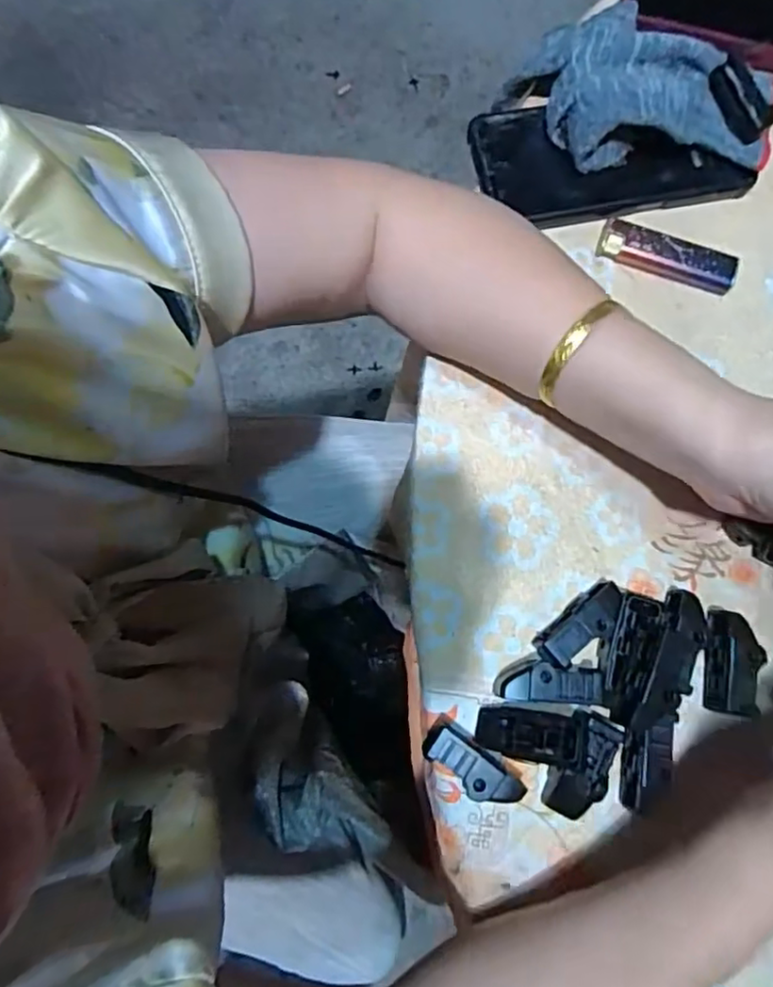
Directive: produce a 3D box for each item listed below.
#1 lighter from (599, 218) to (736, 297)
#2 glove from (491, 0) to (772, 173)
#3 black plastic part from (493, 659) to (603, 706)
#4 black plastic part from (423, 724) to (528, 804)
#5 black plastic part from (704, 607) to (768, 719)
[{"bbox_3d":[0.163,-0.138,0.355,0.078,0.012,0.023,18,79,2],"label":"lighter"},{"bbox_3d":[0.147,-0.234,0.354,0.147,0.044,0.087,-1,79,-2],"label":"glove"},{"bbox_3d":[0.080,0.093,0.301,0.048,0.021,0.019,8,78,0],"label":"black plastic part"},{"bbox_3d":[0.040,0.131,0.293,0.049,0.023,0.018,36,80,6],"label":"black plastic part"},{"bbox_3d":[0.172,0.085,0.307,0.021,0.022,0.049,3,78,-1],"label":"black plastic part"}]

